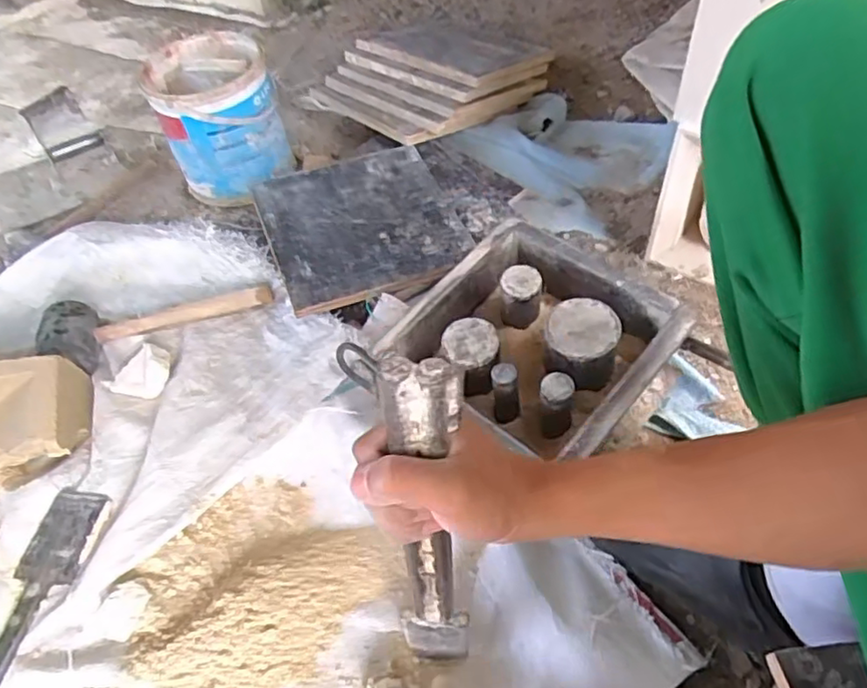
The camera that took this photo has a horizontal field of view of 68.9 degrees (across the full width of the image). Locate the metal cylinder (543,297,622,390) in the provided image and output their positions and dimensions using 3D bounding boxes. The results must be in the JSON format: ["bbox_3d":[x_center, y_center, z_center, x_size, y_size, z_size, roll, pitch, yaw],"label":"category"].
[{"bbox_3d":[0.152,0.006,0.659,0.072,0.071,0.082,12,53,17],"label":"metal cylinder"}]

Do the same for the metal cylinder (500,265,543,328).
[{"bbox_3d":[0.097,-0.050,0.699,0.042,0.069,0.039,2,50,9],"label":"metal cylinder"}]

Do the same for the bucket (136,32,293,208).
[{"bbox_3d":[-0.316,-0.331,0.951,0.166,0.182,0.156,-23,54,-12],"label":"bucket"}]

